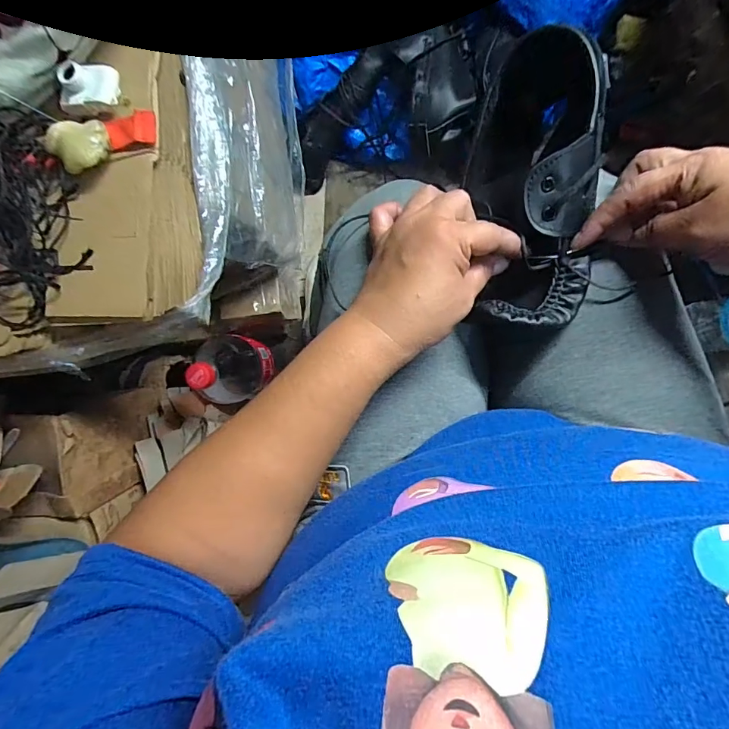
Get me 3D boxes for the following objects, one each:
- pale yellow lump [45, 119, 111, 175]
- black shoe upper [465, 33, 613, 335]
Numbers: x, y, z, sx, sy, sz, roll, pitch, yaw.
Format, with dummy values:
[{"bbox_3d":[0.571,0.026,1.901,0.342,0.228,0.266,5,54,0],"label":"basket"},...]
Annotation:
[{"bbox_3d":[-0.208,-0.160,0.314,0.039,0.021,0.033,-8,89,8],"label":"pale yellow lump"},{"bbox_3d":[0.121,-0.133,0.315,0.083,0.104,0.215,-1,75,8],"label":"black shoe upper"}]

